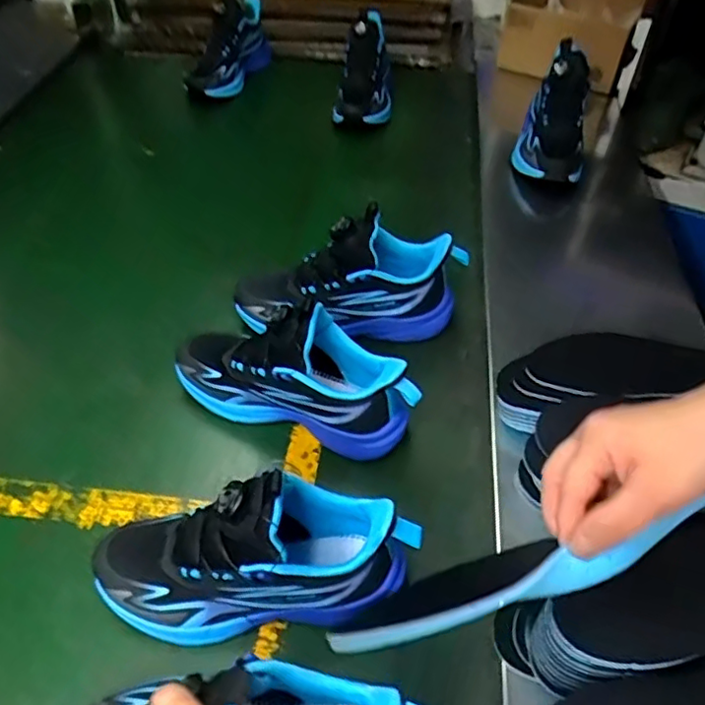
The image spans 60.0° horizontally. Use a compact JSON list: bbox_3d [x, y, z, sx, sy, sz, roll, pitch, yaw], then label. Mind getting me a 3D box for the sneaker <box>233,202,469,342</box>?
[{"bbox_3d":[-0.006,-0.082,0.673,0.246,0.134,0.090,5,47,2],"label":"sneaker"}]

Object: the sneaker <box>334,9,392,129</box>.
[{"bbox_3d":[0.031,-0.502,1.077,0.086,0.091,0.258,7,71,8],"label":"sneaker"}]

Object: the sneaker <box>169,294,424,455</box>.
[{"bbox_3d":[-0.058,0.014,0.582,0.239,0.142,0.076,18,50,17],"label":"sneaker"}]

